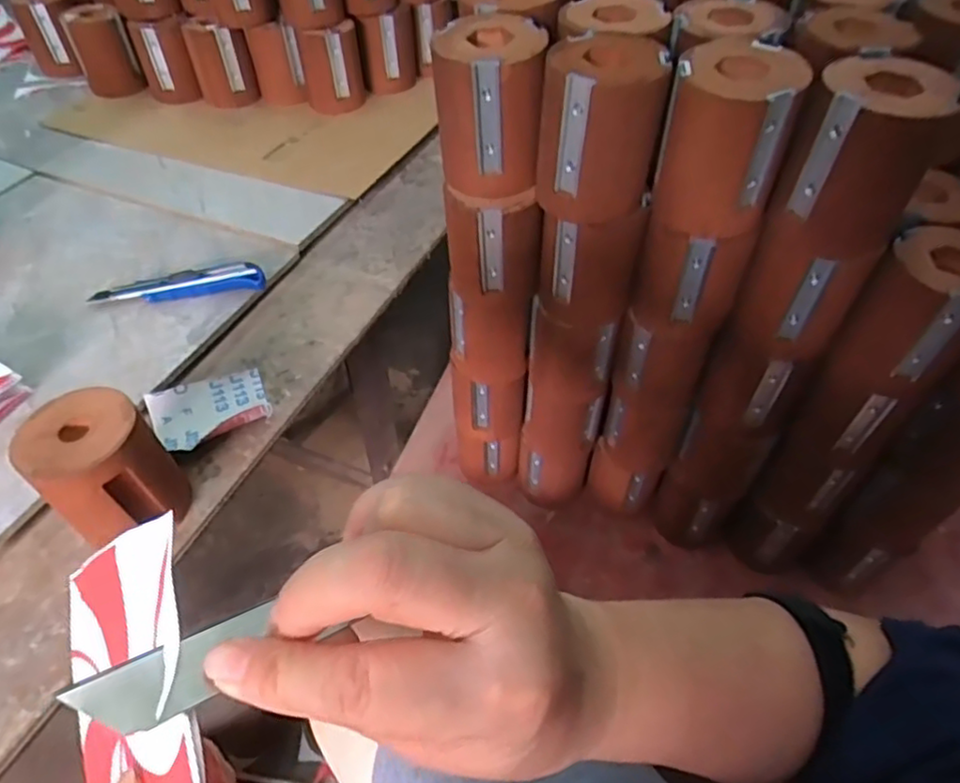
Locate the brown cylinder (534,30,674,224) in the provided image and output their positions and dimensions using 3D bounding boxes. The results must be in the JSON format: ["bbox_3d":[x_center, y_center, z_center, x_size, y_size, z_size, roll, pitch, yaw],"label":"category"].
[{"bbox_3d":[0.081,-0.178,0.437,0.074,0.100,0.068,0,49,0],"label":"brown cylinder"}]

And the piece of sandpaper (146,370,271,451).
[{"bbox_3d":[-0.230,0.013,0.540,0.093,0.023,0.077,-22,53,-19],"label":"piece of sandpaper"}]

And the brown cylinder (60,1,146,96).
[{"bbox_3d":[-0.534,-0.482,0.902,0.073,0.099,0.069,-27,55,-21],"label":"brown cylinder"}]

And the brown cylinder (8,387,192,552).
[{"bbox_3d":[-0.265,0.057,0.451,0.083,0.090,0.076,33,56,24],"label":"brown cylinder"}]

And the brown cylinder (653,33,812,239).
[{"bbox_3d":[0.163,-0.169,0.428,0.076,0.099,0.091,16,51,13],"label":"brown cylinder"}]

